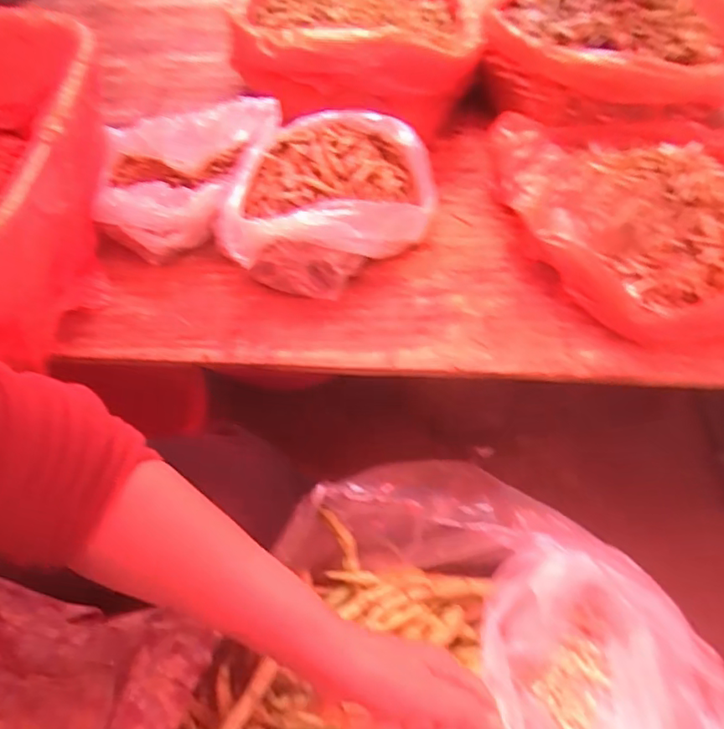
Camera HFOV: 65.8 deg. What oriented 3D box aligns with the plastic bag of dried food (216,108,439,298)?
[{"bbox_3d":[-0.035,-0.175,0.607,0.212,0.081,0.219,10,56,7],"label":"plastic bag of dried food"}]

